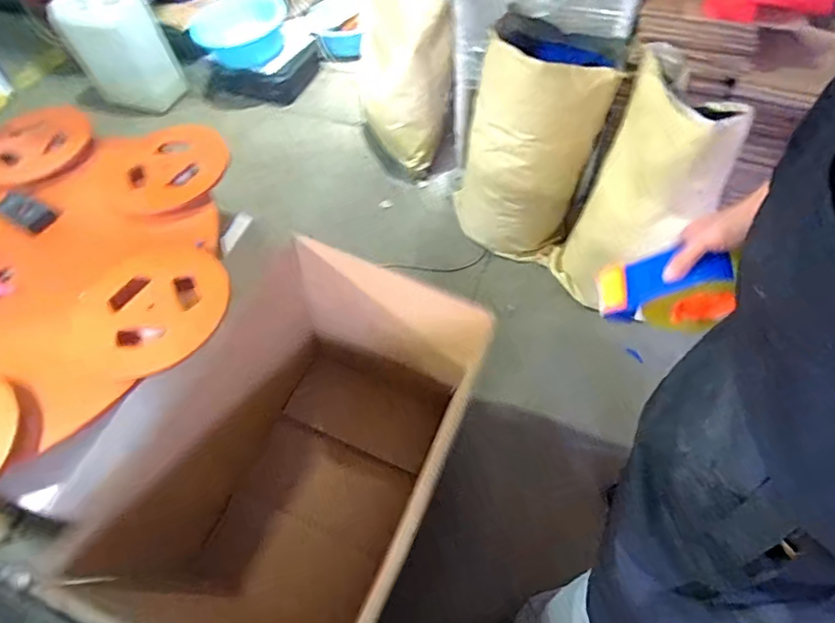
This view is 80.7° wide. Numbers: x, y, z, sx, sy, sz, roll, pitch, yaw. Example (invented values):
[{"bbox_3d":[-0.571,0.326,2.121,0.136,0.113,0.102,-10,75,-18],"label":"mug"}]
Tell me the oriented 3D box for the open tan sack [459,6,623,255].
[{"bbox_3d":[0.313,-0.437,1.345,0.326,0.558,0.240,14,58,14],"label":"open tan sack"}]

